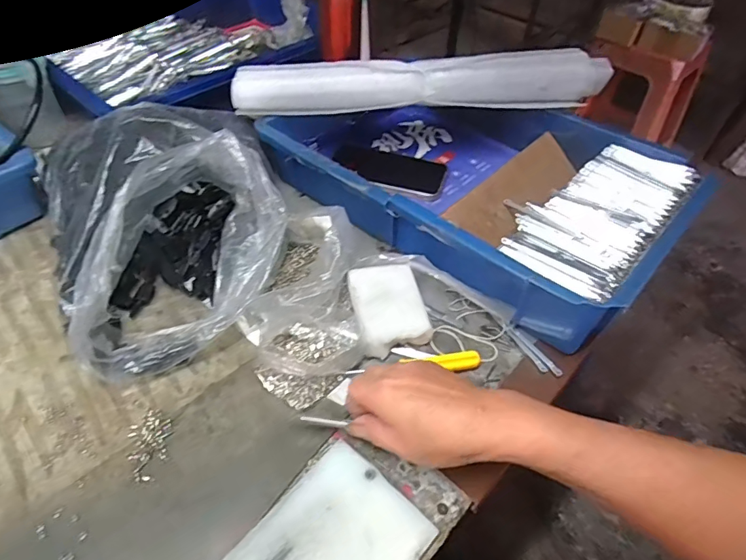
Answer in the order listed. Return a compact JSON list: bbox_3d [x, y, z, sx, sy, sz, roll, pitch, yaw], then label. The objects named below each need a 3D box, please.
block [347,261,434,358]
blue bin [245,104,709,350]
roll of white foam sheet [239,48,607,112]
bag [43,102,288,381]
[{"bbox_3d":[0.015,0.024,0.433,0.061,0.025,0.083,-11,48,-13],"label":"block"},{"bbox_3d":[0.109,-0.121,0.540,0.420,0.079,0.279,34,53,25],"label":"blue bin"},{"bbox_3d":[0.058,-0.234,0.555,0.436,0.056,0.050,-1,47,-5],"label":"roll of white foam sheet"},{"bbox_3d":[-0.207,-0.063,0.446,0.194,0.131,0.265,-23,52,-23],"label":"bag"}]

